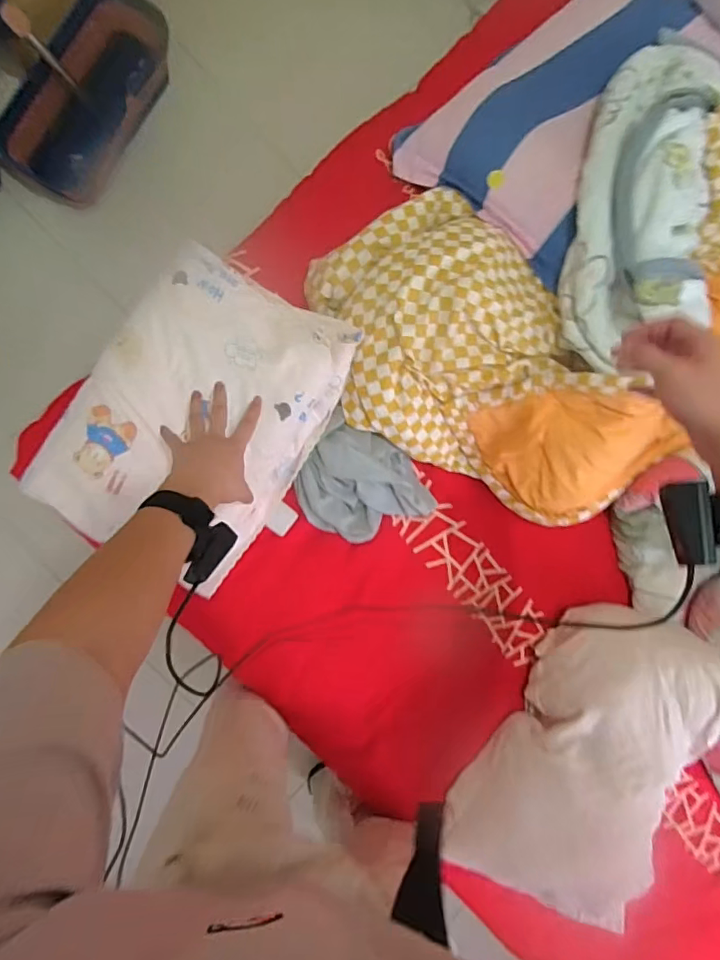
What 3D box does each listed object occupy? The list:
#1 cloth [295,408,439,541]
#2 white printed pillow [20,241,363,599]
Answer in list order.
[{"bbox_3d":[0.013,0.023,0.912,0.250,0.052,0.190,34,88,-9],"label":"cloth"},{"bbox_3d":[-0.255,-0.089,0.818,0.343,0.096,0.480,33,88,-9],"label":"white printed pillow"}]

